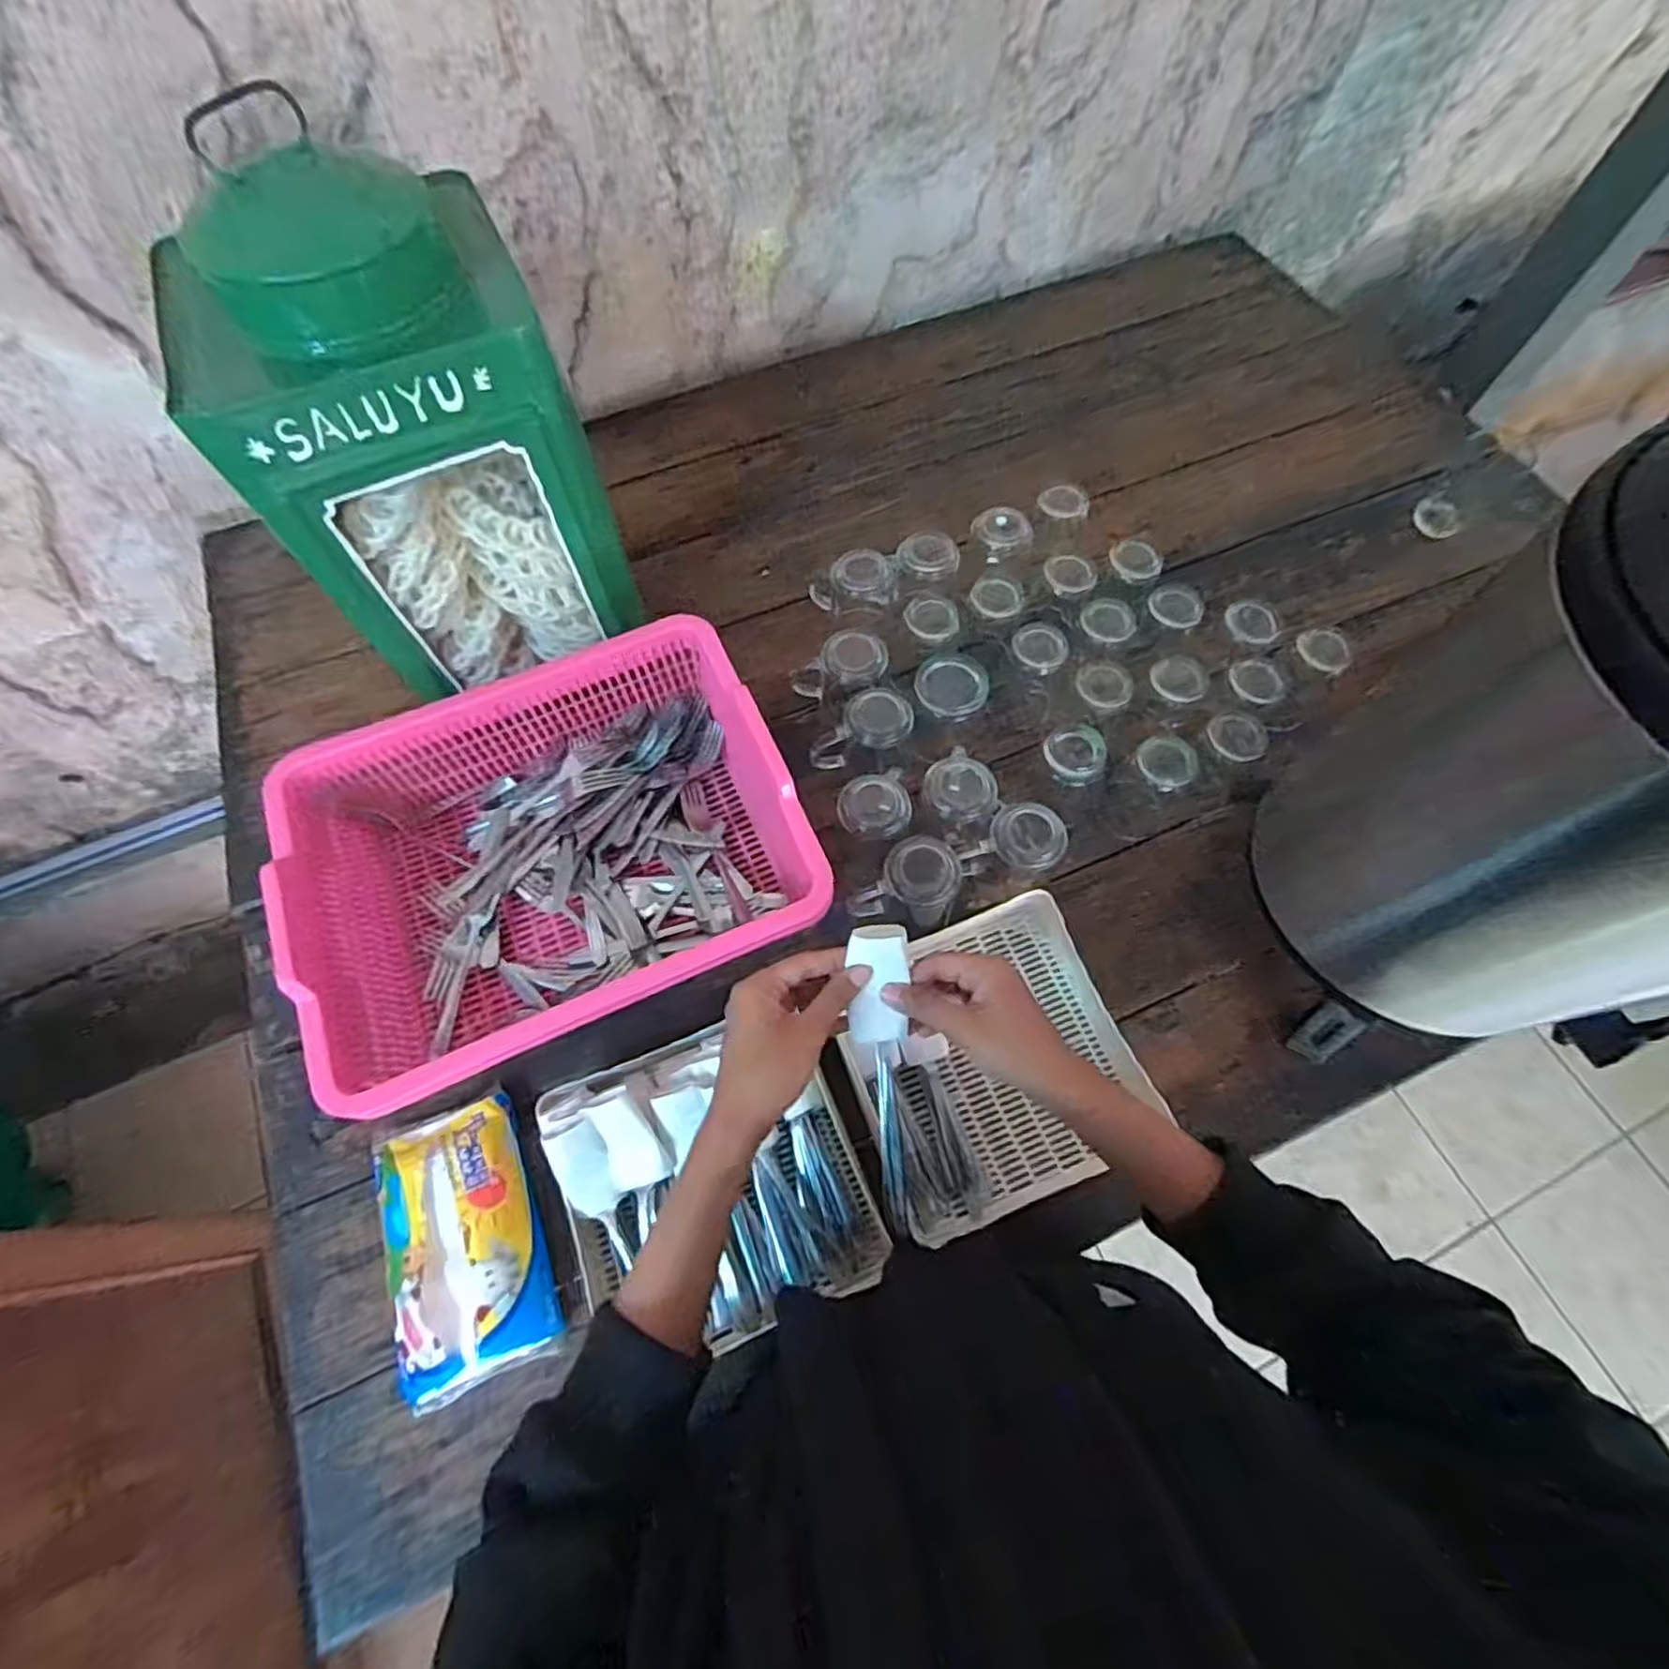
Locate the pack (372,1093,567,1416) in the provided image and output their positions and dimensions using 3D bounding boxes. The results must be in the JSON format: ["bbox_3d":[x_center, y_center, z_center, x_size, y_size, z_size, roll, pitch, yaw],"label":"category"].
[{"bbox_3d":[-0.275,0.297,0.535,0.099,0.049,0.184,-21,67,-9],"label":"pack"}]

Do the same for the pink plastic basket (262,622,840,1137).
[{"bbox_3d":[-0.236,0.004,0.618,0.379,0.117,0.326,-25,68,-10],"label":"pink plastic basket"}]

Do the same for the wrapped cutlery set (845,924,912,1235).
[{"bbox_3d":[0.032,0.149,0.457,0.036,0.020,0.184,-4,91,-1],"label":"wrapped cutlery set"}]

